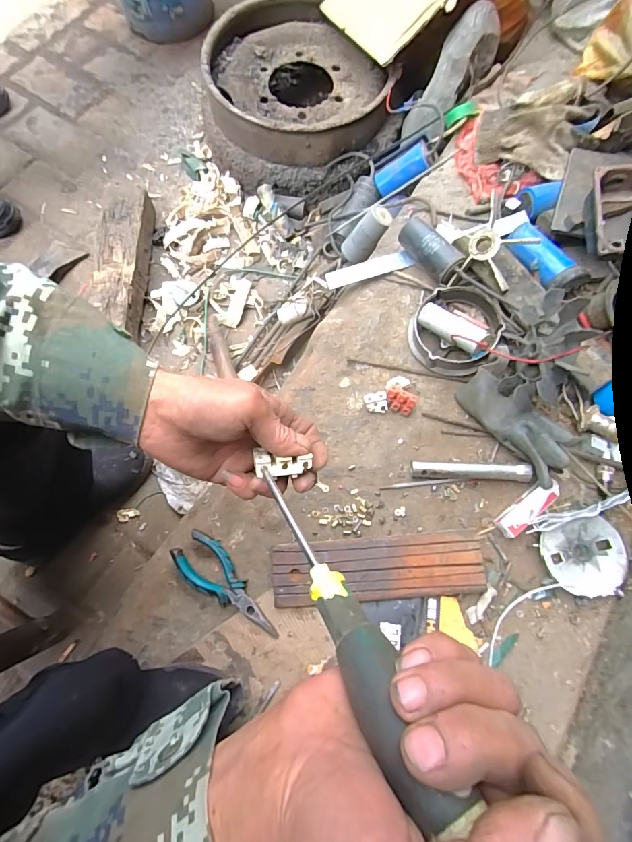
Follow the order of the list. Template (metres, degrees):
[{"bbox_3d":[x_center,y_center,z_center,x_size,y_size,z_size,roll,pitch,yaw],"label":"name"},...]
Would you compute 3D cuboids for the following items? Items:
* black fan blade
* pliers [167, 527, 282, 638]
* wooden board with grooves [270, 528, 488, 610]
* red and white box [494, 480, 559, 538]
[{"bbox_3d":[0.281,-0.090,0.502,0.050,0.130,0.132,10,80,-13],"label":"black fan blade"},{"bbox_3d":[-0.113,0.211,0.502,0.055,0.026,0.158,-39,78,-13],"label":"pliers"},{"bbox_3d":[0.076,0.187,0.508,0.258,0.028,0.074,-4,73,-4],"label":"wooden board with grooves"},{"bbox_3d":[0.277,0.115,0.530,0.097,0.026,0.029,-36,77,-13],"label":"red and white box"}]

